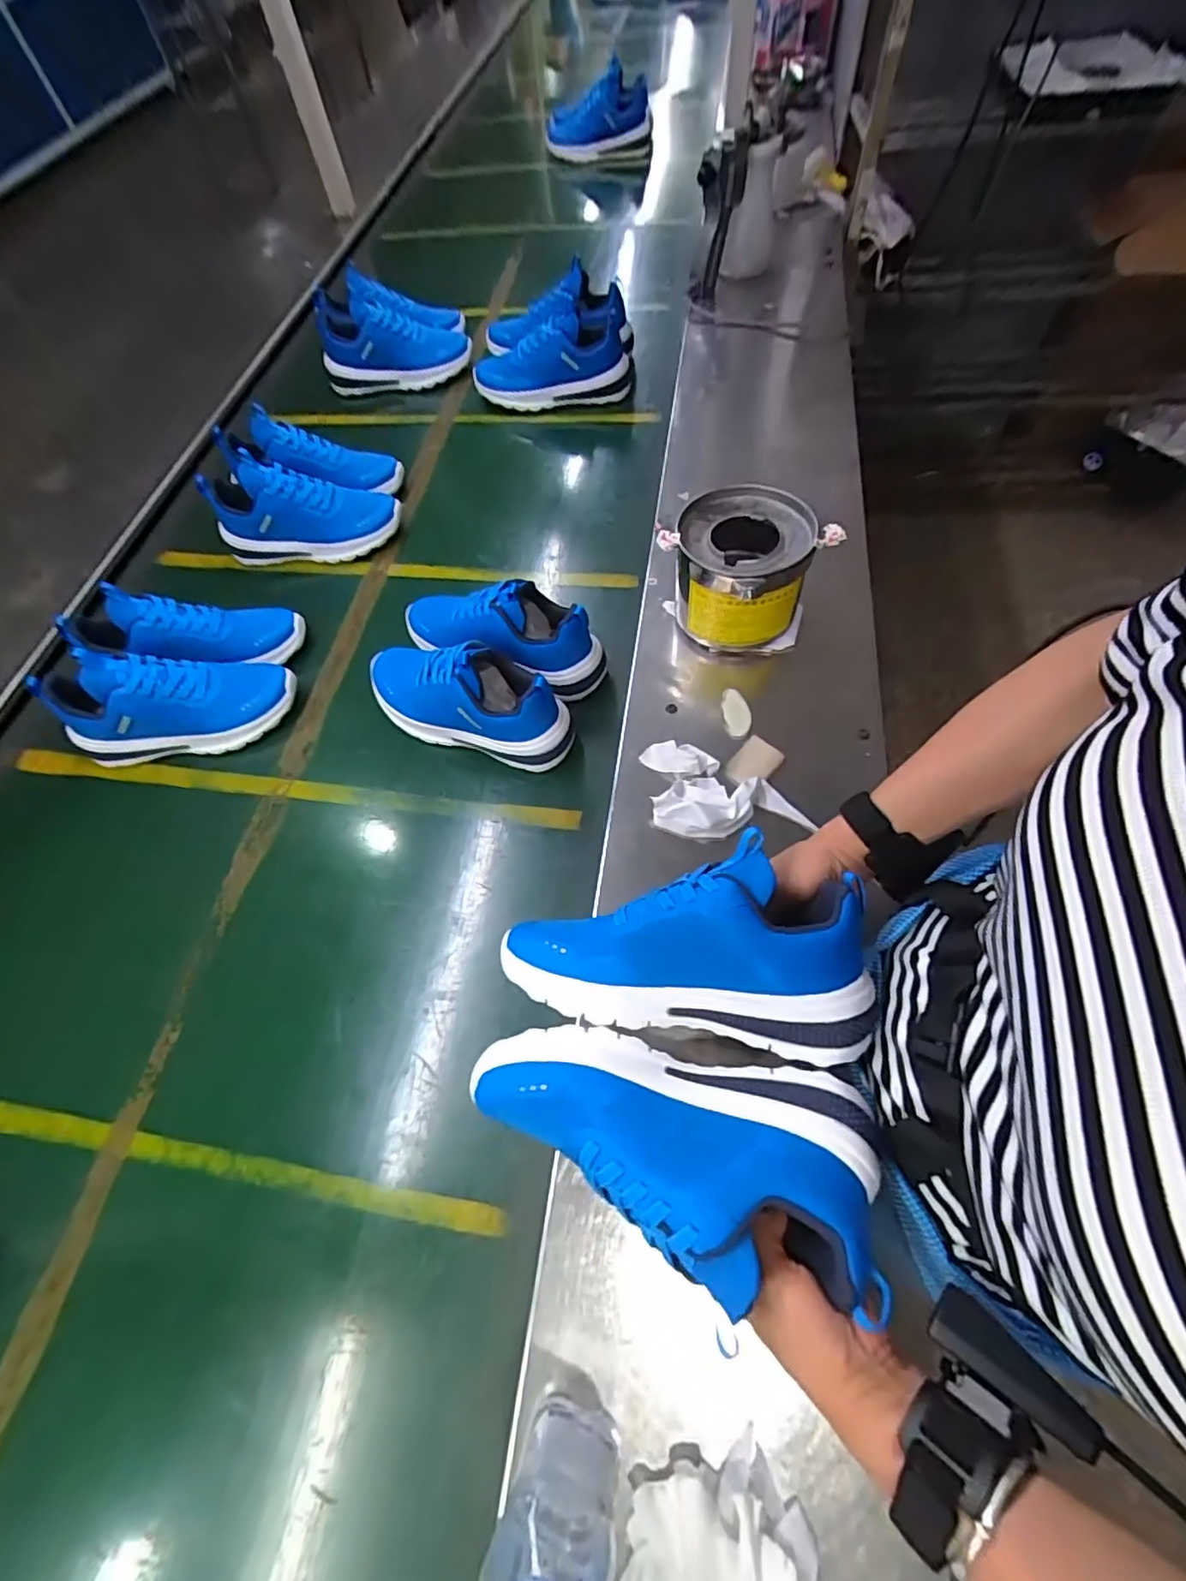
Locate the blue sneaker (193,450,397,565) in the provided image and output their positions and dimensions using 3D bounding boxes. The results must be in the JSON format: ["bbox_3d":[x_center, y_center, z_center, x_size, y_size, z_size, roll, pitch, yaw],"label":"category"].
[{"bbox_3d":[-0.389,-0.373,0.802,0.228,0.109,0.086,0,61,4],"label":"blue sneaker"}]

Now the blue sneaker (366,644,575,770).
[{"bbox_3d":[-0.142,-0.103,0.645,0.244,0.113,0.082,21,65,15],"label":"blue sneaker"}]

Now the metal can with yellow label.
[{"bbox_3d":[0.160,-0.234,0.668,0.138,0.135,0.151,11,62,11],"label":"metal can with yellow label"}]

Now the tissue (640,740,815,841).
[{"bbox_3d":[0.130,-0.003,0.590,0.155,0.027,0.103,2,61,6],"label":"tissue"}]

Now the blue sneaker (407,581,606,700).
[{"bbox_3d":[-0.110,-0.181,0.677,0.248,0.112,0.087,18,64,13],"label":"blue sneaker"}]

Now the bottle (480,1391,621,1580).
[{"bbox_3d":[-0.019,0.394,0.321,0.056,0.186,0.057,9,62,10],"label":"bottle"}]

